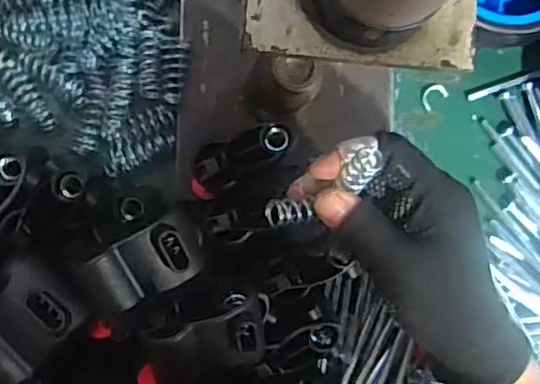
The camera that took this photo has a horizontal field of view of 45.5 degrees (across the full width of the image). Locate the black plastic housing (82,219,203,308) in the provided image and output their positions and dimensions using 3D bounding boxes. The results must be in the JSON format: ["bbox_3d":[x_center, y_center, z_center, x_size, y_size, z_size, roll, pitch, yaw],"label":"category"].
[{"bbox_3d":[-0.065,0.039,0.347,0.059,0.039,0.033,-28,89,-9],"label":"black plastic housing"}]

